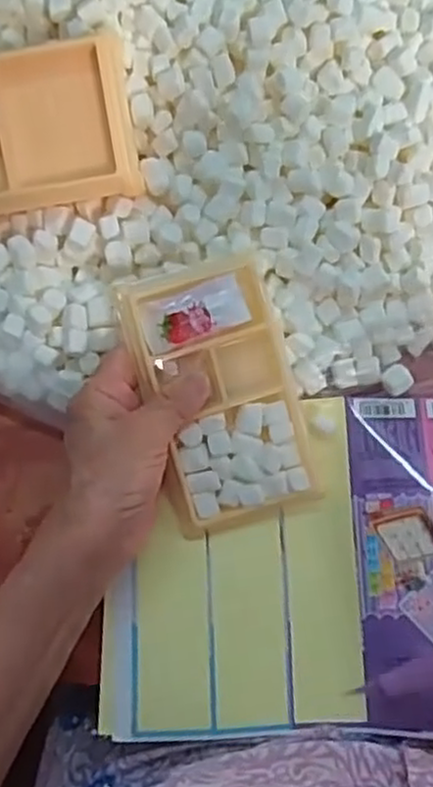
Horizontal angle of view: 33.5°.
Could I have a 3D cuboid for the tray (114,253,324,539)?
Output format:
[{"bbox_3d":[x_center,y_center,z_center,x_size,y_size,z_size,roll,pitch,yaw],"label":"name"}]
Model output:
[{"bbox_3d":[0.004,0.001,0.379,0.079,0.019,0.137,-17,96,-9],"label":"tray"}]

